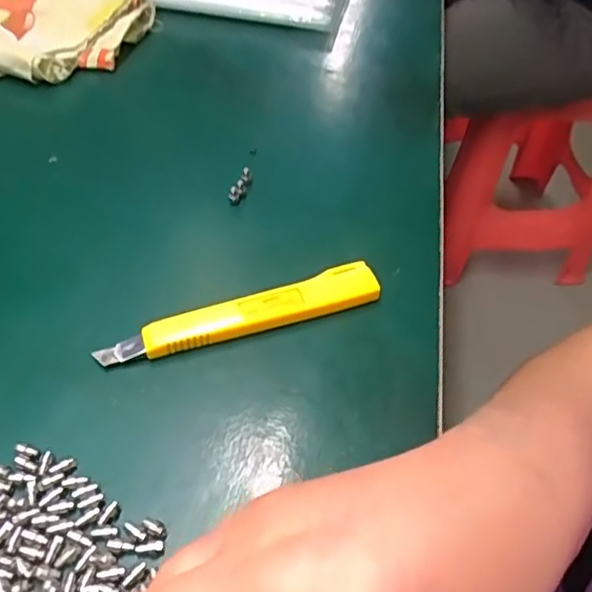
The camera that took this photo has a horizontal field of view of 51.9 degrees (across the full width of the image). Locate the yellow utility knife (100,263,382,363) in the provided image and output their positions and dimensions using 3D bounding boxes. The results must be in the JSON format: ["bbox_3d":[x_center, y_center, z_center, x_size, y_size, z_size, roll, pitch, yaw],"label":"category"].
[{"bbox_3d":[-0.025,0.009,0.287,0.131,0.010,0.020,-13,52,-13],"label":"yellow utility knife"}]

